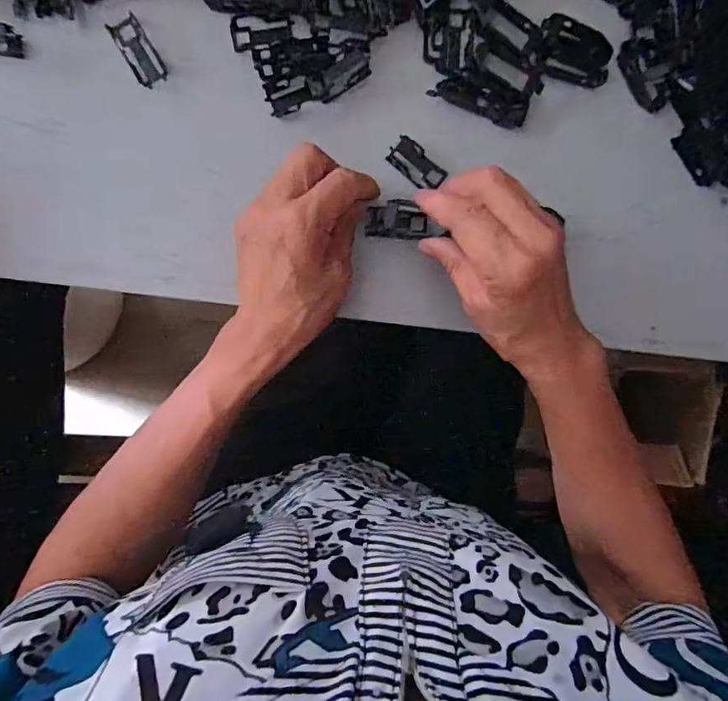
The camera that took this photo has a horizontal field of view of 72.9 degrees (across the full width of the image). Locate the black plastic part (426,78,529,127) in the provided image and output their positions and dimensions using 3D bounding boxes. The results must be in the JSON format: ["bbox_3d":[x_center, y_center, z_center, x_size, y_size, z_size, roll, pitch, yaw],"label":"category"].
[{"bbox_3d":[0.078,-0.167,0.328,0.065,0.009,0.019,17,89,-9],"label":"black plastic part"}]

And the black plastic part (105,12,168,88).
[{"bbox_3d":[-0.140,-0.187,0.306,0.019,0.006,0.038,-32,96,-7],"label":"black plastic part"}]

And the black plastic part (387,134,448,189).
[{"bbox_3d":[0.035,-0.124,0.330,0.039,0.011,0.019,38,86,-8],"label":"black plastic part"}]

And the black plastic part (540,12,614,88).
[{"bbox_3d":[0.143,-0.201,0.330,0.052,0.006,0.038,10,90,-9],"label":"black plastic part"}]

